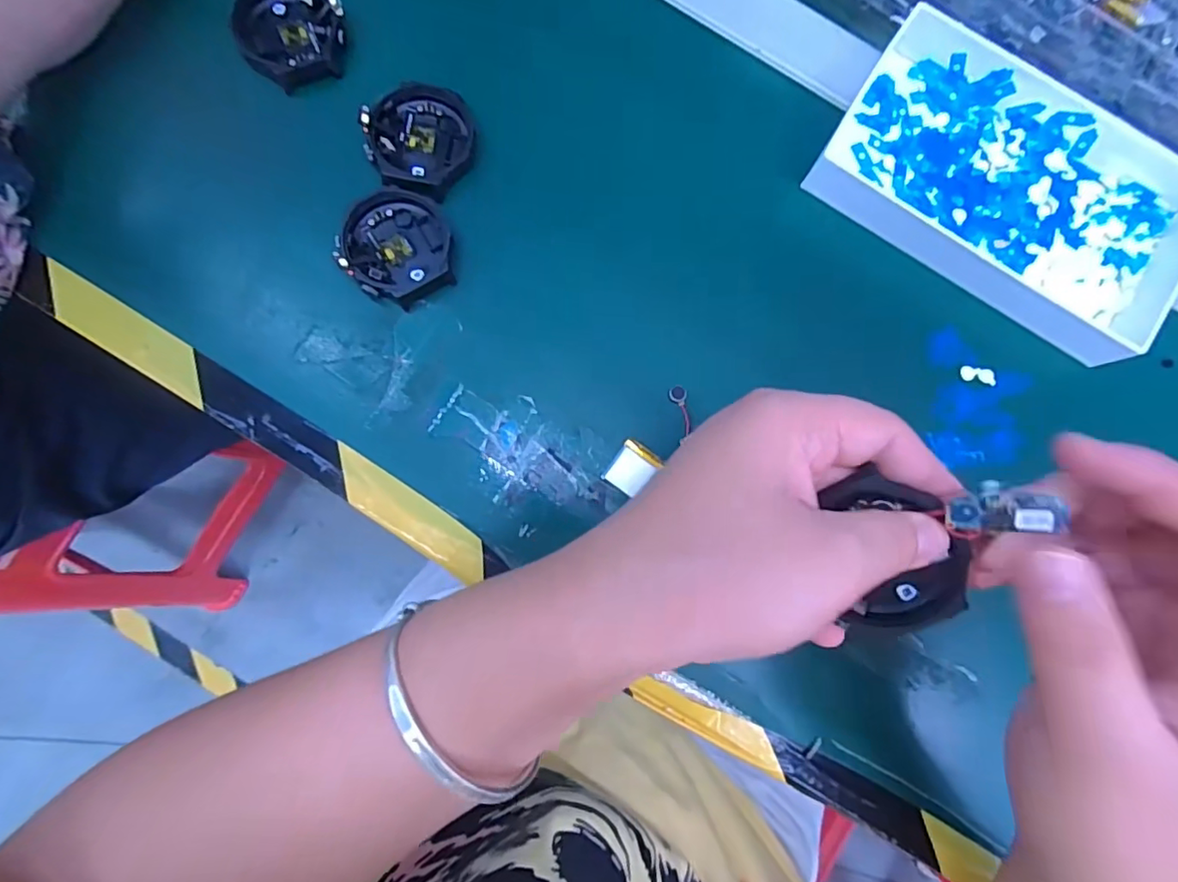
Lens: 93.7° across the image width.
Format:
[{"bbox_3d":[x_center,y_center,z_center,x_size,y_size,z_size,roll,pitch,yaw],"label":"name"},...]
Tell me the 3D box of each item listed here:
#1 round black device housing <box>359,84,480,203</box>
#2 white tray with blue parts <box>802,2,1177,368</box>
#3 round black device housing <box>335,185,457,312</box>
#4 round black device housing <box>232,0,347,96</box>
[{"bbox_3d":[-0.079,-0.144,0.261,0.048,0.012,0.053,28,81,-1],"label":"round black device housing"},{"bbox_3d":[0.210,-0.123,0.274,0.178,0.026,0.110,32,81,0],"label":"white tray with blue parts"},{"bbox_3d":[-0.088,-0.091,0.253,0.049,0.013,0.052,1,83,-5],"label":"round black device housing"},{"bbox_3d":[-0.144,-0.196,0.268,0.054,0.015,0.049,27,81,-1],"label":"round black device housing"}]

